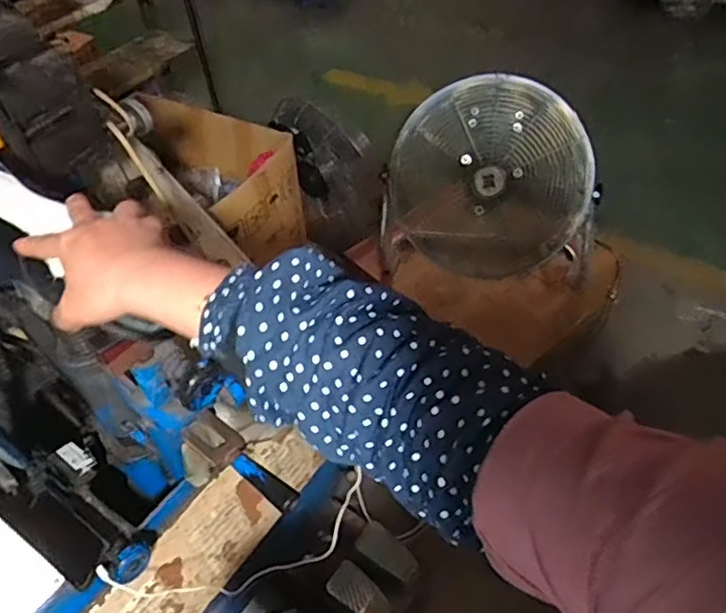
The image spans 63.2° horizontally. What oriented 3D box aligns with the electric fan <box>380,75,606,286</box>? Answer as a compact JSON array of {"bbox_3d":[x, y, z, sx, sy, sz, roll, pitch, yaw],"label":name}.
[{"bbox_3d":[0.341,-0.315,1.581,0.572,0.515,0.216,12,49,15],"label":"electric fan"}]

